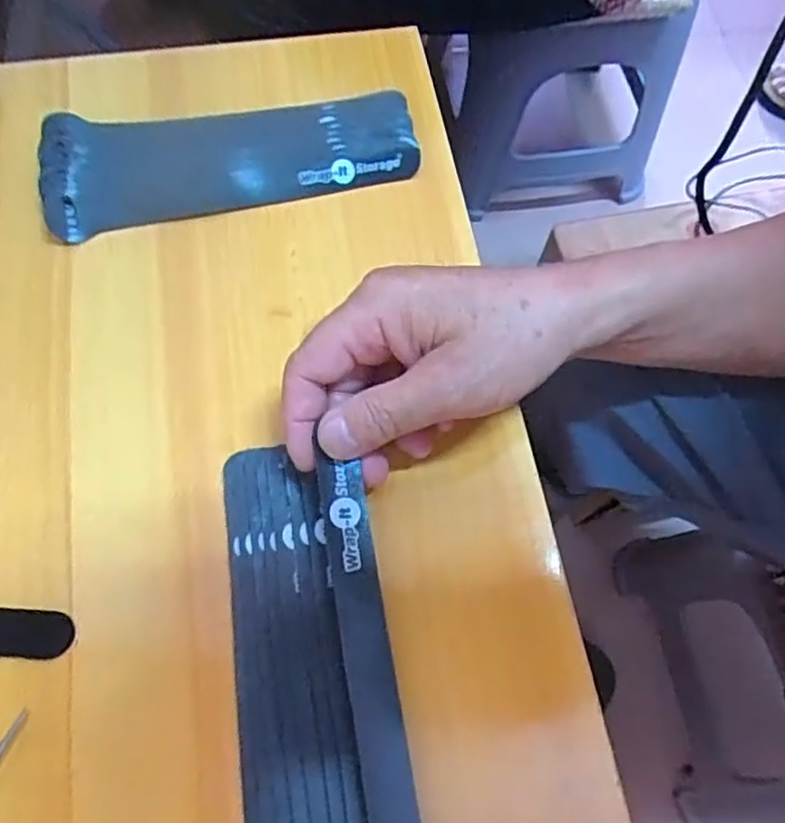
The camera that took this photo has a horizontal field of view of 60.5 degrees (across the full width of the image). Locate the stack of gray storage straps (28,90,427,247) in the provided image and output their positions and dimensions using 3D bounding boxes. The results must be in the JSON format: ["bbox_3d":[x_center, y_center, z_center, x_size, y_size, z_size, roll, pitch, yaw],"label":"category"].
[{"bbox_3d":[-0.089,-0.145,0.376,0.200,0.016,0.069,-12,69,-8],"label":"stack of gray storage straps"}]

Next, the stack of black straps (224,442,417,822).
[{"bbox_3d":[-0.032,0.107,0.272,0.066,0.023,0.195,-8,69,-6],"label":"stack of black straps"}]

